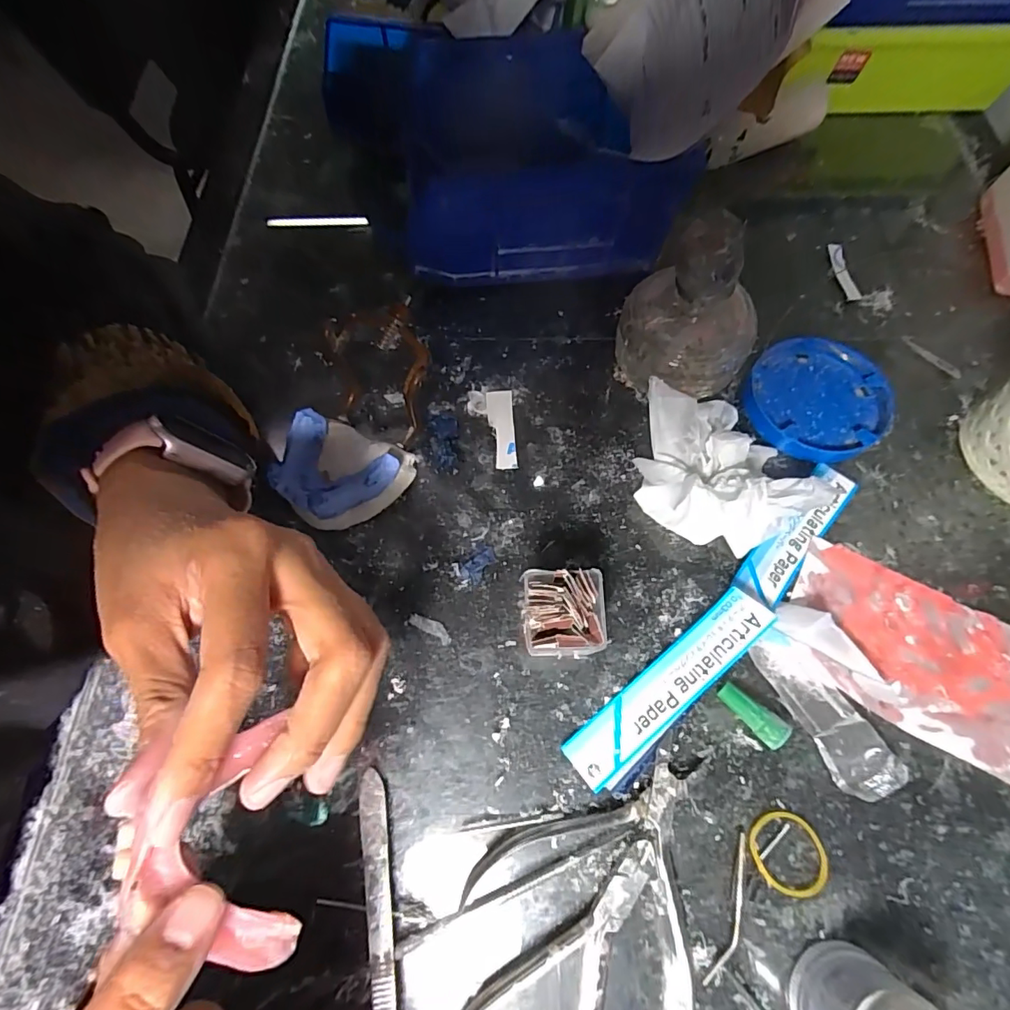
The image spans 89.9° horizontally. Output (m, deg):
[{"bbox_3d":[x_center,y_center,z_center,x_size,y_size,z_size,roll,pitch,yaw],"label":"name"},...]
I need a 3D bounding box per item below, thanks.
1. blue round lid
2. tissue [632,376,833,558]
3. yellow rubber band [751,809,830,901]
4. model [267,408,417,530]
[{"bbox_3d":[0.188,-0.065,0.306,0.078,0.014,0.080,-1,67,1],"label":"blue round lid"},{"bbox_3d":[0.111,-0.023,0.279,0.079,0.035,0.100,-27,69,-9],"label":"tissue"},{"bbox_3d":[0.125,0.154,0.223,0.031,0.004,0.032,-1,67,1],"label":"yellow rubber band"},{"bbox_3d":[-0.098,-0.018,0.286,0.076,0.024,0.058,23,70,11],"label":"model"}]

